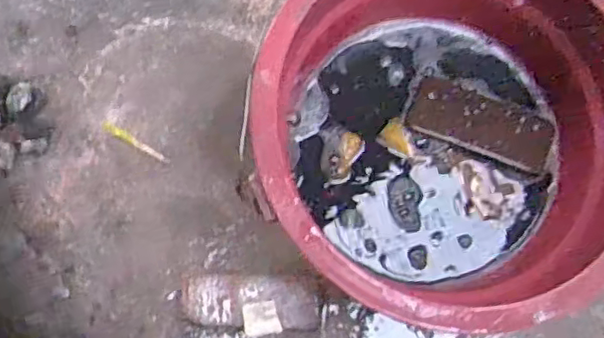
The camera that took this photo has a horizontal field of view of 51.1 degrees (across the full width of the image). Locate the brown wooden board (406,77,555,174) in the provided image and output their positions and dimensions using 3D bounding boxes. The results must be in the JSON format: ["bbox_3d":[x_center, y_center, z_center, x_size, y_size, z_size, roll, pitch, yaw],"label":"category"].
[{"bbox_3d":[0.142,-0.034,0.499,0.111,0.015,0.046,21,79,1],"label":"brown wooden board"}]

